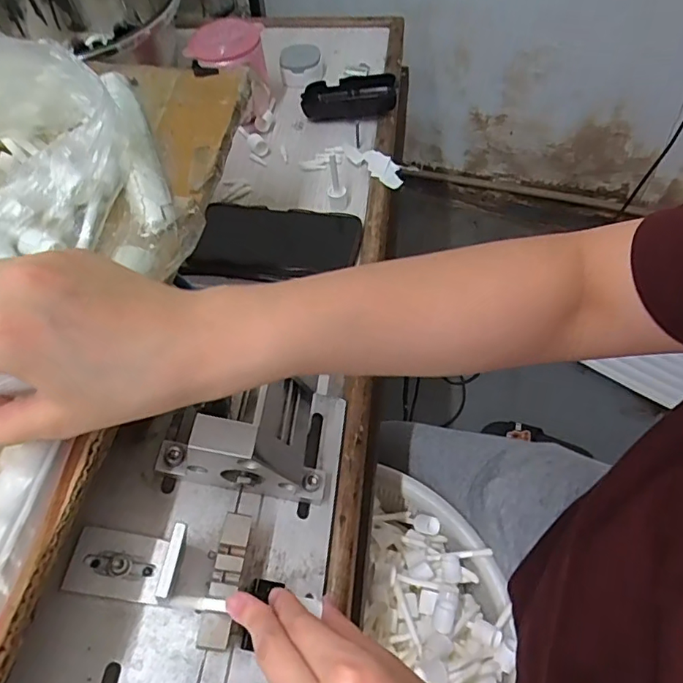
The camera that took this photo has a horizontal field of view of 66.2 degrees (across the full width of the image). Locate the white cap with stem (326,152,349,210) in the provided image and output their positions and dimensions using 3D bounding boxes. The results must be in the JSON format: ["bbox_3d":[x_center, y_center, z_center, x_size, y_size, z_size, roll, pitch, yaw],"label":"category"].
[{"bbox_3d":[-0.005,-0.158,0.518,0.019,0.051,0.020,-2,57,3],"label":"white cap with stem"}]

